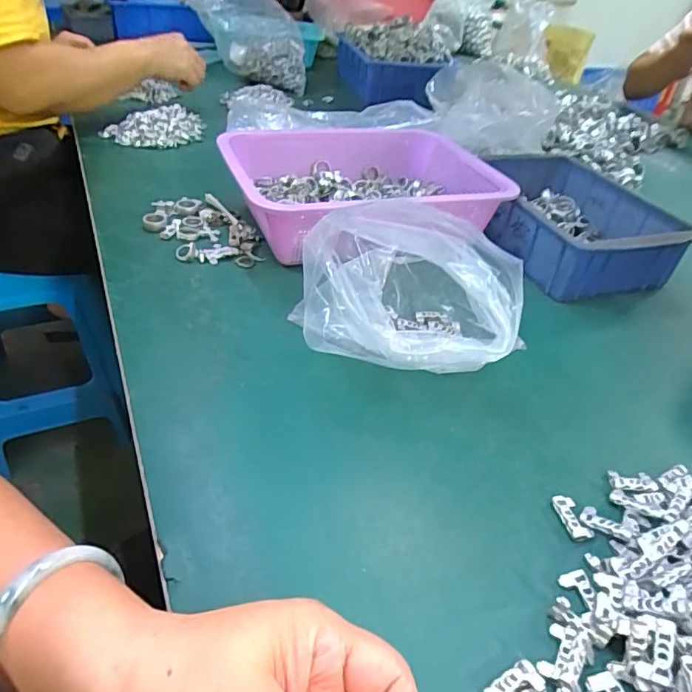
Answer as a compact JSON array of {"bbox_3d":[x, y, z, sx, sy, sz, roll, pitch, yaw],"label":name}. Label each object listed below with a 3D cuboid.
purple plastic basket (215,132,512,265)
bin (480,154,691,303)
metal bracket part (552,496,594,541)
[{"bbox_3d":[0.015,-0.188,0.628,0.298,0.081,0.245,-10,41,-19],"label":"purple plastic basket"},{"bbox_3d":[0.261,-0.159,0.647,0.172,0.068,0.254,-9,41,-18],"label":"bin"},{"bbox_3d":[0.146,0.112,0.343,0.016,0.006,0.030,-4,40,-13],"label":"metal bracket part"}]

